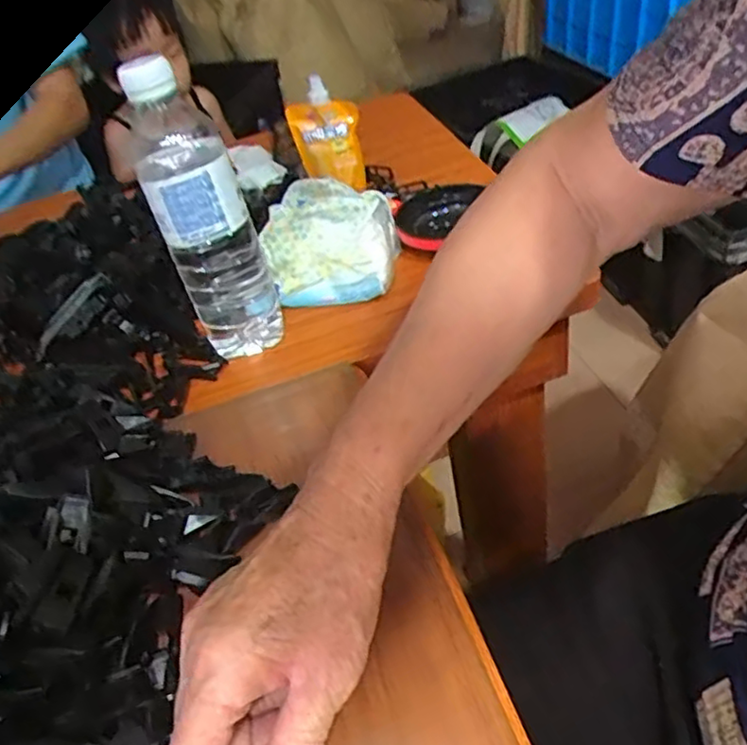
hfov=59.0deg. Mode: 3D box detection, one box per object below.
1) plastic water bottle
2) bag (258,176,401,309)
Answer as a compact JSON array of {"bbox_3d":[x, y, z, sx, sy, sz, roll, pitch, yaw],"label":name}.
[{"bbox_3d":[-0.114,-0.110,0.468,0.064,0.207,0.065,-16,42,-3],"label":"plastic water bottle"},{"bbox_3d":[-0.035,-0.111,0.554,0.102,0.074,0.090,-5,42,8],"label":"bag"}]

